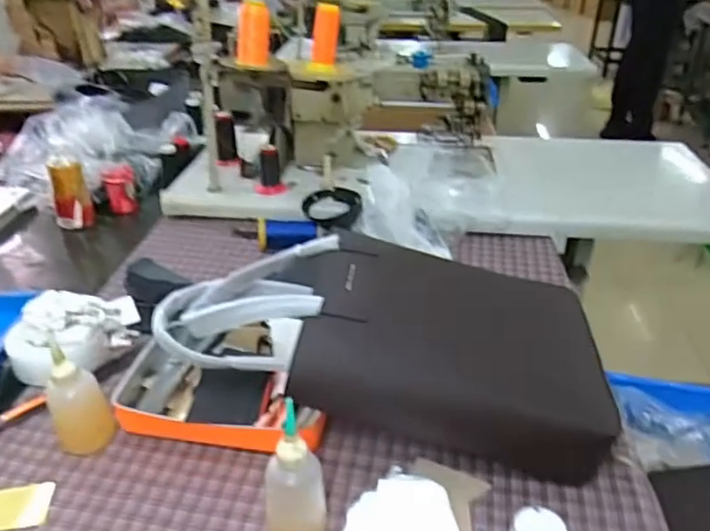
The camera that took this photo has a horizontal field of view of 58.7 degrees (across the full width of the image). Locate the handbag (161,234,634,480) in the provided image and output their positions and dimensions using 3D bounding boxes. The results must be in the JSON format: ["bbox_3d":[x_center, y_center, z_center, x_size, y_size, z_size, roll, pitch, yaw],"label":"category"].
[{"bbox_3d":[0.038,0.085,0.850,0.565,0.177,0.238,9,32,13],"label":"handbag"}]

